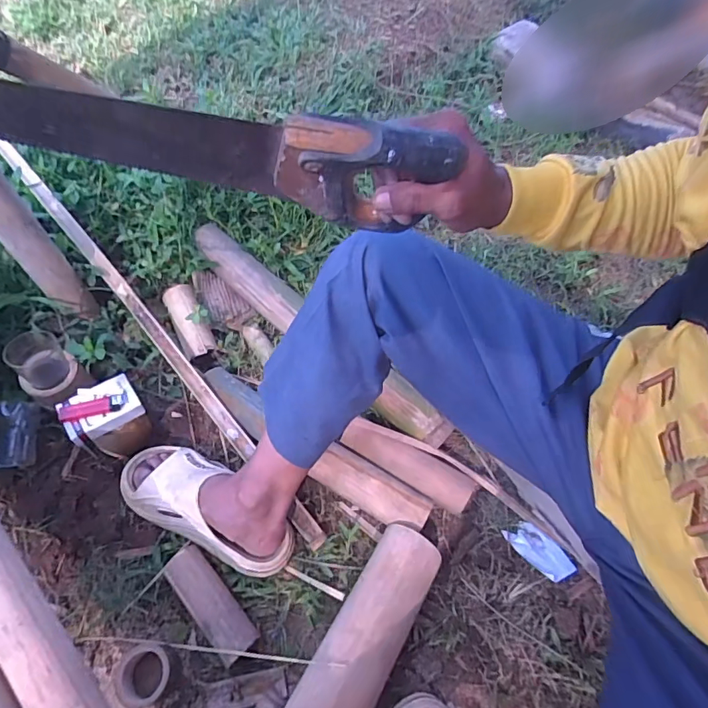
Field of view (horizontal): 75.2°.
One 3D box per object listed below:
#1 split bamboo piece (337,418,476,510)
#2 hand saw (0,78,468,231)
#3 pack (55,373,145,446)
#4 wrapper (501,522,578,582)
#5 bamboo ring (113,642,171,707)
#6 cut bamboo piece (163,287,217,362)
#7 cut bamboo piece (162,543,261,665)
[{"bbox_3d":[0.085,0.166,0.719,0.211,0.029,0.061,28,61,14],"label":"split bamboo piece"},{"bbox_3d":[-0.160,-0.143,0.308,0.461,0.116,0.029,4,83,-16],"label":"hand saw"},{"bbox_3d":[-0.364,0.079,0.663,0.099,0.032,0.067,-36,67,-22],"label":"pack"},{"bbox_3d":[0.282,0.298,0.700,0.049,0.021,0.097,-37,67,-22],"label":"wrapper"},{"bbox_3d":[-0.264,0.398,0.570,0.069,0.027,0.064,1,59,-2],"label":"bamboo ring"},{"bbox_3d":[-0.291,-0.062,0.812,0.057,0.033,0.145,-25,63,-17],"label":"cut bamboo piece"},{"bbox_3d":[-0.191,0.329,0.612,0.051,0.042,0.154,-38,68,-22],"label":"cut bamboo piece"}]

